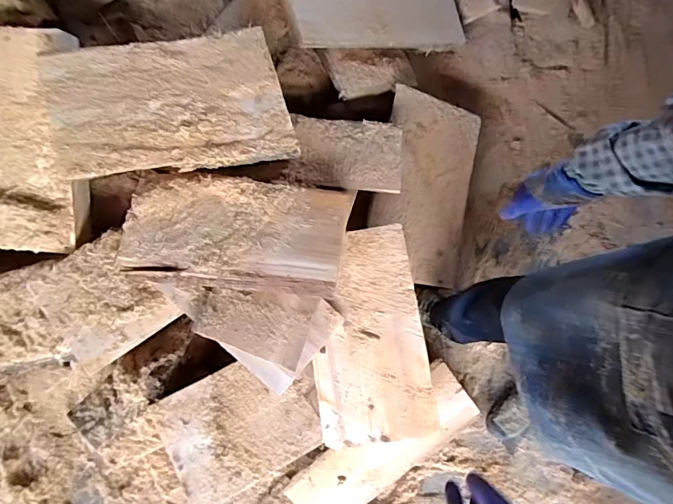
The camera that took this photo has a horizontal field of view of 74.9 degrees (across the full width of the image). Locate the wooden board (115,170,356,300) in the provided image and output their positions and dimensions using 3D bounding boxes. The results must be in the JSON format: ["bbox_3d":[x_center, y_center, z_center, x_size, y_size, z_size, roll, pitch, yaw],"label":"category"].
[{"bbox_3d":[-0.228,-0.054,1.014,0.487,0.061,0.249,6,78,3],"label":"wooden board"}]

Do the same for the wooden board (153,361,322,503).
[{"bbox_3d":[-0.220,0.410,1.068,0.357,0.050,0.270,-27,75,-10],"label":"wooden board"}]

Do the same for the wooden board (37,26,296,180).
[{"bbox_3d":[-0.366,-0.327,0.987,0.495,0.017,0.307,-15,88,-16],"label":"wooden board"}]

